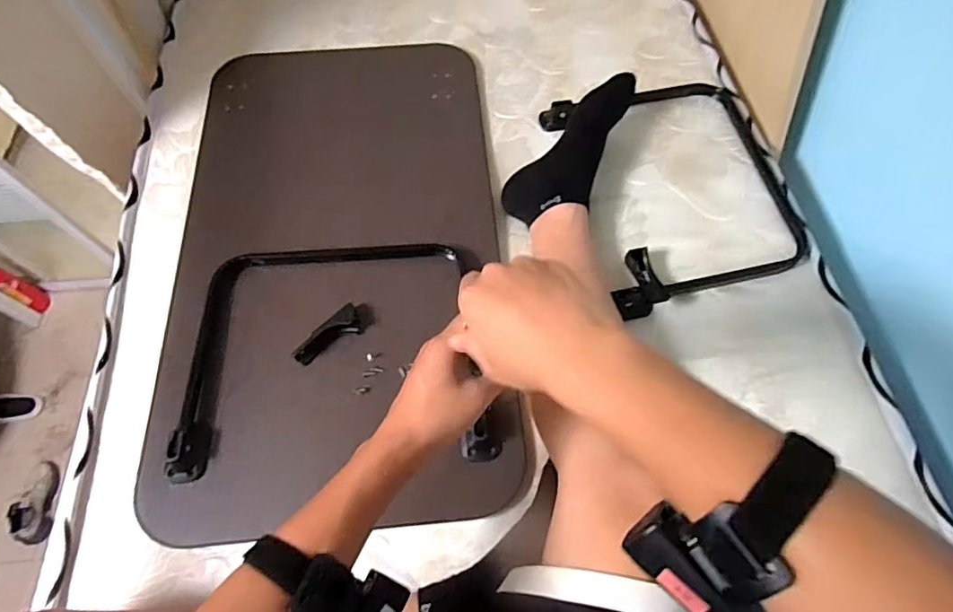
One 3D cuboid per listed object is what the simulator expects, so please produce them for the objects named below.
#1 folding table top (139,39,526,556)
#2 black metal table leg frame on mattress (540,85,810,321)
[{"bbox_3d":[-0.172,-0.098,0.653,0.394,0.019,0.691,-5,63,-2],"label":"folding table top"},{"bbox_3d":[0.257,-0.161,0.657,0.264,0.025,0.334,-10,63,-4],"label":"black metal table leg frame on mattress"}]

